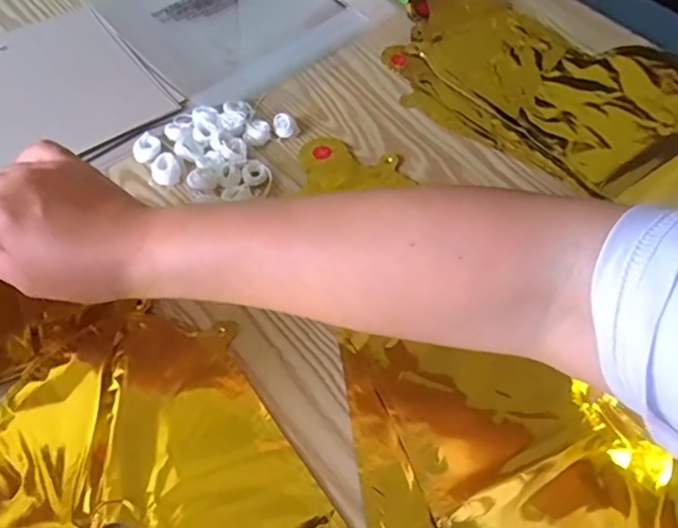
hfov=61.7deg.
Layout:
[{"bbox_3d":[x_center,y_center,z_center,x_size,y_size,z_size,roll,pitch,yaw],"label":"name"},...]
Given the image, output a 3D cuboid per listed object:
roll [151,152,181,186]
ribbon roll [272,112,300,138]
[{"bbox_3d":[-0.135,-0.074,0.444,0.022,0.009,0.028,-16,60,-13],"label":"roll"},{"bbox_3d":[-0.044,-0.117,0.473,0.023,0.014,0.020,-2,58,-4],"label":"ribbon roll"}]

